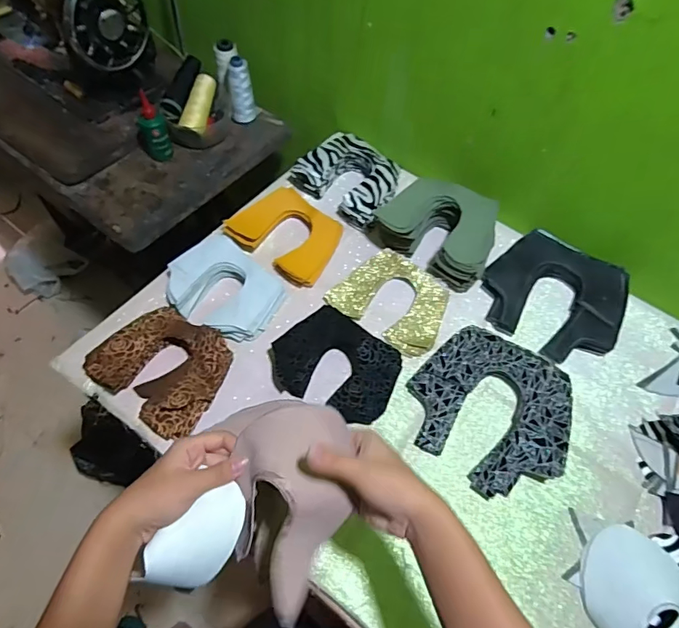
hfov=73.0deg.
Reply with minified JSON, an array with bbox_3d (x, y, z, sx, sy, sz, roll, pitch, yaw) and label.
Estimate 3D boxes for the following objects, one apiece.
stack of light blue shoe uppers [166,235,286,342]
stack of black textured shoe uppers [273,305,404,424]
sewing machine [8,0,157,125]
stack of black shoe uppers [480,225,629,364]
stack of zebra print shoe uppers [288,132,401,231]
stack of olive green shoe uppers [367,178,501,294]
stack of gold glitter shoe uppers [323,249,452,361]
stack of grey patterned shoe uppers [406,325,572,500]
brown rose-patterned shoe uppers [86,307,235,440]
[{"bbox_3d":[-0.160,-0.033,0.647,0.153,0.038,0.125,35,63,16],"label":"stack of light blue shoe uppers"},{"bbox_3d":[-0.003,0.069,0.599,0.158,0.030,0.125,36,63,16],"label":"stack of black textured shoe uppers"},{"bbox_3d":[-0.480,-0.517,0.799,0.313,0.190,0.186,41,65,19],"label":"sewing machine"},{"bbox_3d":[0.317,-0.028,0.676,0.193,0.029,0.183,32,62,14],"label":"stack of black shoe uppers"},{"bbox_3d":[0.024,-0.228,0.761,0.161,0.044,0.136,35,63,16],"label":"stack of zebra print shoe uppers"},{"bbox_3d":[0.156,-0.138,0.706,0.180,0.067,0.152,32,62,14],"label":"stack of olive green shoe uppers"},{"bbox_3d":[0.084,-0.024,0.671,0.159,0.017,0.129,33,63,15],"label":"stack of gold glitter shoe uppers"},{"bbox_3d":[0.195,0.121,0.584,0.194,0.030,0.187,36,64,17],"label":"stack of grey patterned shoe uppers"},{"bbox_3d":[-0.224,0.065,0.591,0.163,0.034,0.134,34,63,15],"label":"brown rose-patterned shoe uppers"}]

